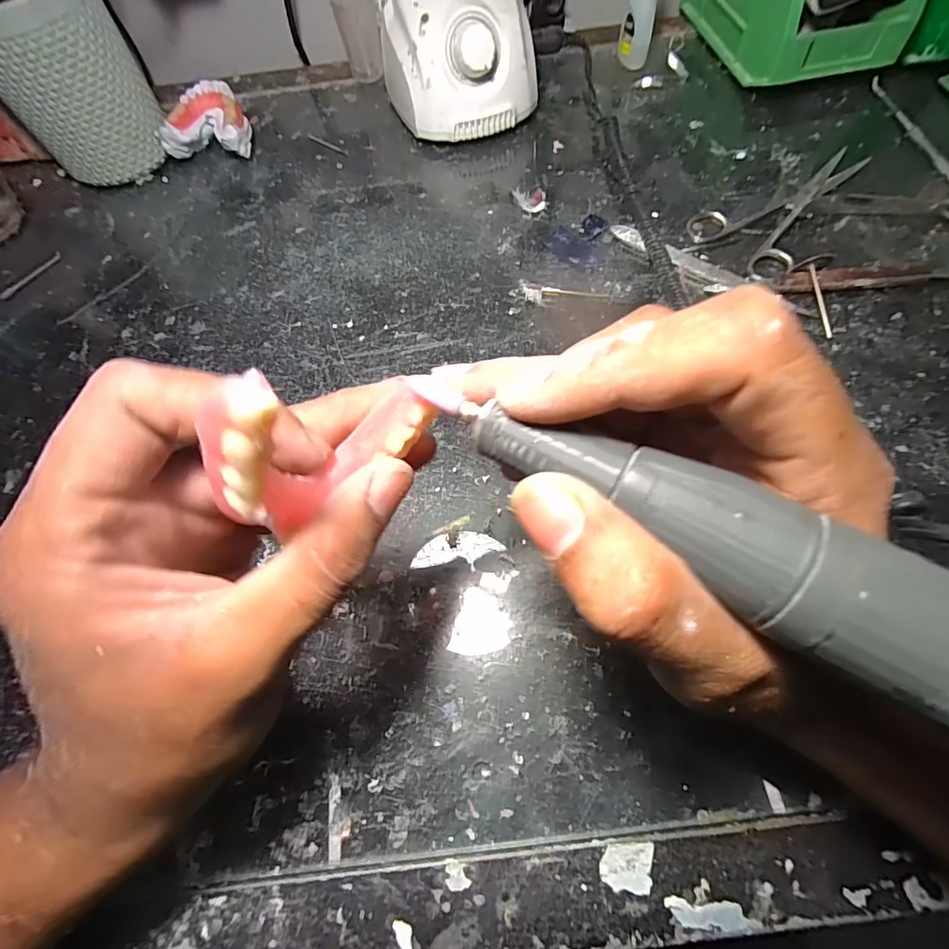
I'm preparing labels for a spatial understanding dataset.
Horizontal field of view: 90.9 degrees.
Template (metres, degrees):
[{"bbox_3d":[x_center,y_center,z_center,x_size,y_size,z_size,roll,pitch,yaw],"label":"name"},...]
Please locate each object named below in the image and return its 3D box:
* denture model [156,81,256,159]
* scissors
[{"bbox_3d":[-0.210,-0.277,0.372,0.061,0.035,0.051,-2,66,3],"label":"denture model"},{"bbox_3d":[0.202,-0.186,0.315,0.069,0.010,0.138,35,72,17],"label":"scissors"}]

